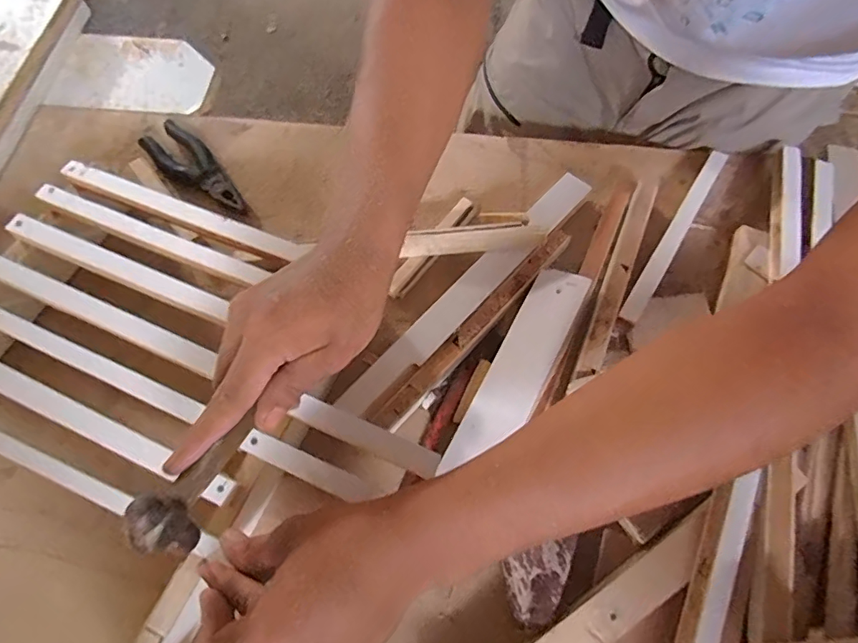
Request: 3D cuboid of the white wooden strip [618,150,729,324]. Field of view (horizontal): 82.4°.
[{"bbox_3d":[0.234,-0.086,0.463,0.016,0.013,0.231,32,71,14],"label":"white wooden strip"}]

